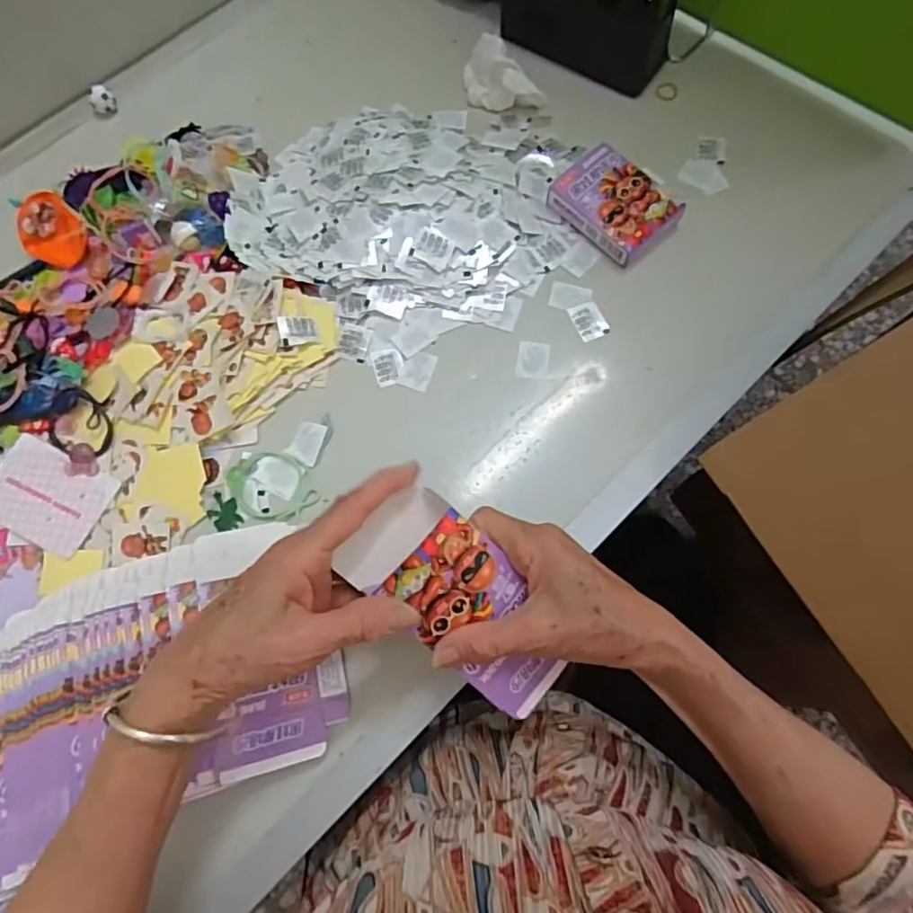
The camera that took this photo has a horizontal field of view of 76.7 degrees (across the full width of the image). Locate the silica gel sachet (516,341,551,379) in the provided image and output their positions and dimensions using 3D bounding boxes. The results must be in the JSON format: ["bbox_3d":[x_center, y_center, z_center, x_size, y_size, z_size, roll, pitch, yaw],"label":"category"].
[{"bbox_3d":[0.060,-0.076,0.452,0.025,0.004,0.031,8,71,5],"label":"silica gel sachet"}]

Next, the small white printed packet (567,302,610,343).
[{"bbox_3d":[0.106,-0.108,0.461,0.025,0.006,0.030,-20,71,-5],"label":"small white printed packet"}]

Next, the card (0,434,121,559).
[{"bbox_3d":[-0.297,0.028,0.417,0.089,0.005,0.064,24,77,9],"label":"card"}]

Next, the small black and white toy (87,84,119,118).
[{"bbox_3d":[-0.331,-0.333,0.538,0.023,0.024,0.020,-33,73,-9],"label":"small black and white toy"}]

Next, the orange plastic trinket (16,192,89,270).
[{"bbox_3d":[-0.332,-0.183,0.476,0.054,0.035,0.046,39,77,14],"label":"orange plastic trinket"}]

